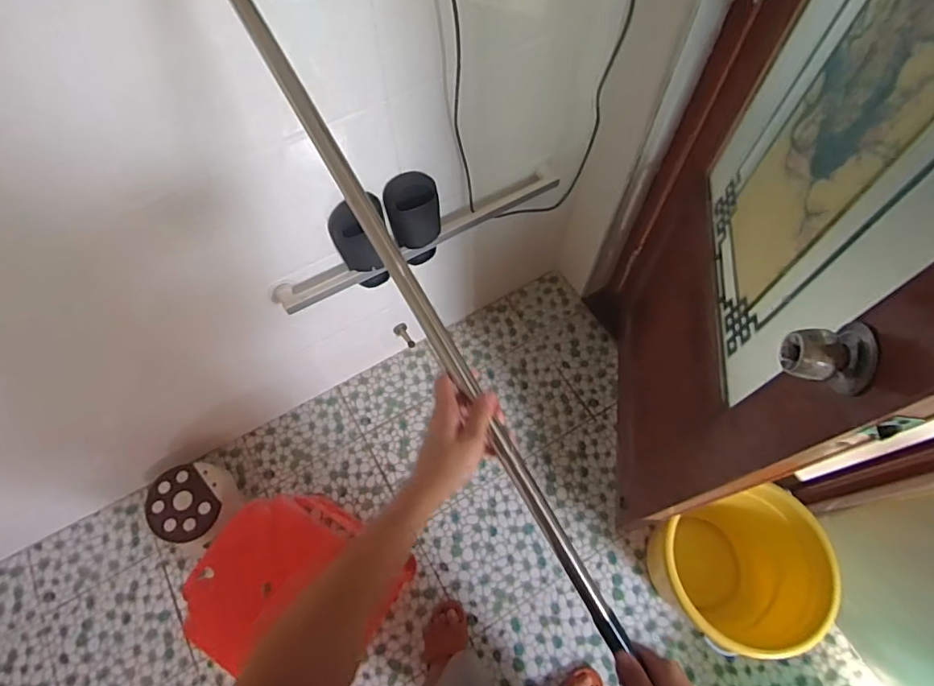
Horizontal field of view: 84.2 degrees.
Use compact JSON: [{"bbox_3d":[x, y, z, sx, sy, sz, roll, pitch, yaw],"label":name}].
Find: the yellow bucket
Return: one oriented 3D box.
[{"bbox_3d":[0.613,0.564,1.224,0.345,0.328,0.342,0,64,0],"label":"yellow bucket"}]

